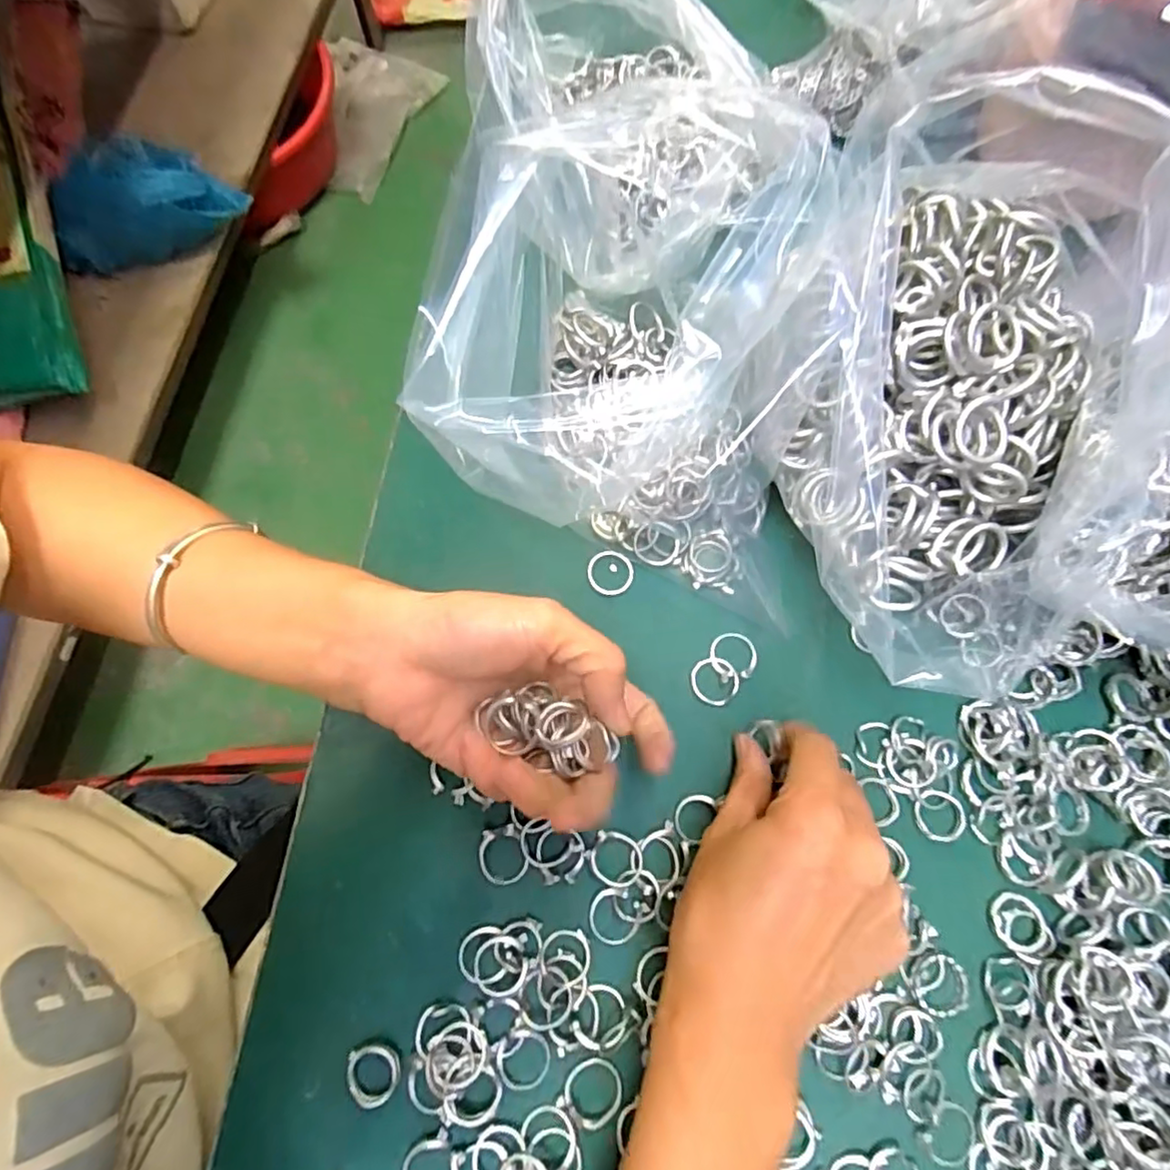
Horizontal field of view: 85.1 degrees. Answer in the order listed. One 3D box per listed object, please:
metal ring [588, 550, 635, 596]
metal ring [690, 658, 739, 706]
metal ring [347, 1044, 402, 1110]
[{"bbox_3d":[0.013,-0.005,0.313,0.023,0.004,0.022,0,74,-1],"label":"metal ring"},{"bbox_3d":[0.061,0.045,0.297,0.021,0.005,0.022,0,74,-1],"label":"metal ring"},{"bbox_3d":[-0.082,0.190,0.246,0.020,0.004,0.020,0,74,-1],"label":"metal ring"}]

